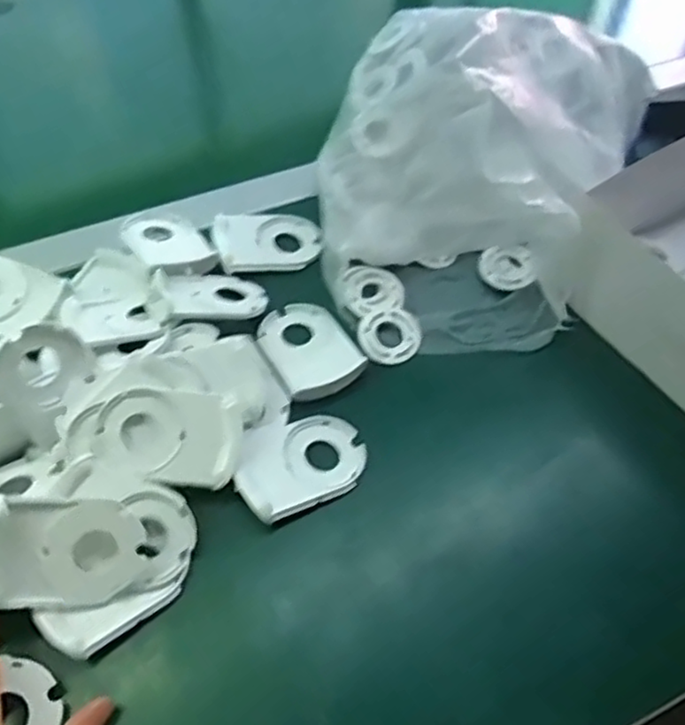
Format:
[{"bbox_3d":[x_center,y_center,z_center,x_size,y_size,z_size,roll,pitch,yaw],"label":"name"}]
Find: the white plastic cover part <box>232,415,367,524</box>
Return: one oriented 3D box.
[{"bbox_3d":[-0.027,0.061,0.434,0.083,0.010,0.061,-21,58,-17],"label":"white plastic cover part"}]

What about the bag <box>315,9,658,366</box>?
[{"bbox_3d":[0.107,-0.157,0.534,0.238,0.125,0.348,17,55,9],"label":"bag"}]

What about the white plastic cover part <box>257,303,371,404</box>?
[{"bbox_3d":[-0.024,-0.012,0.494,0.057,0.012,0.086,-22,58,-18],"label":"white plastic cover part"}]

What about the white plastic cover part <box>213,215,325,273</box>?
[{"bbox_3d":[-0.058,-0.098,0.548,0.083,0.016,0.055,-6,54,-7],"label":"white plastic cover part"}]

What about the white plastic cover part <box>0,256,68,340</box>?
[{"bbox_3d":[-0.243,-0.049,0.493,0.080,0.009,0.058,20,55,11],"label":"white plastic cover part"}]

